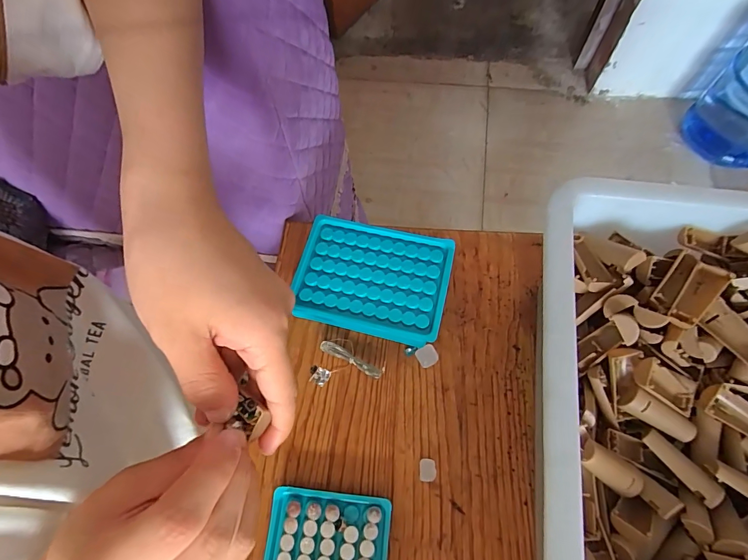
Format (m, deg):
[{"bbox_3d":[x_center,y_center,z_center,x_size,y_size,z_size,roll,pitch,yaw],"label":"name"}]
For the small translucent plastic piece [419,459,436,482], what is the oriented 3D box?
[{"bbox_3d":[0.045,0.160,0.324,0.014,0.004,0.017,4,68,4],"label":"small translucent plastic piece"}]

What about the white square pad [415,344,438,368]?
[{"bbox_3d":[0.050,0.071,0.362,0.018,0.004,0.019,-32,70,-10],"label":"white square pad"}]

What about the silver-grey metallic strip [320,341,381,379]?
[{"bbox_3d":[-0.021,0.074,0.361,0.062,0.011,0.011,25,71,12],"label":"silver-grey metallic strip"}]

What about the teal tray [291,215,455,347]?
[{"bbox_3d":[-0.001,0.005,0.365,0.132,0.056,0.092,12,69,8],"label":"teal tray"}]

